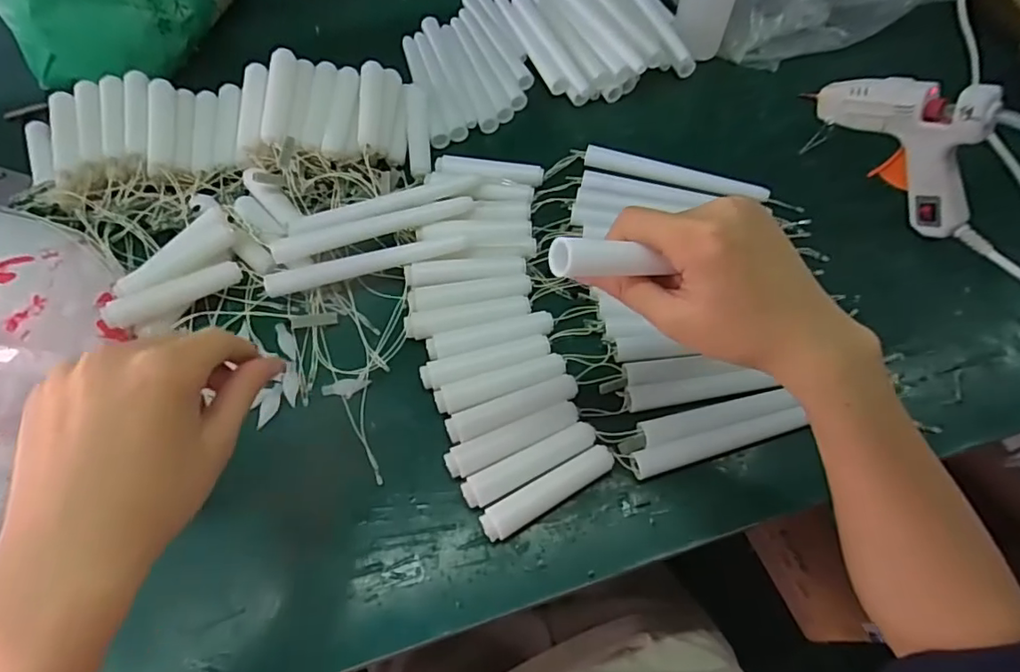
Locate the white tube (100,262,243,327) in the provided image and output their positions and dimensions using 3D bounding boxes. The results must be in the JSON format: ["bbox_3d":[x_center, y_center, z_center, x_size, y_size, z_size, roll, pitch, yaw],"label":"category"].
[{"bbox_3d":[-0.239,-0.030,0.400,0.090,0.017,0.012,-28,66,-28],"label":"white tube"}]

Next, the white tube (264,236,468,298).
[{"bbox_3d":[-0.105,-0.054,0.412,0.146,0.017,0.016,-13,64,-6],"label":"white tube"}]

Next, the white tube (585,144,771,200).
[{"bbox_3d":[0.135,-0.132,0.459,0.147,0.014,0.017,19,64,9],"label":"white tube"}]

